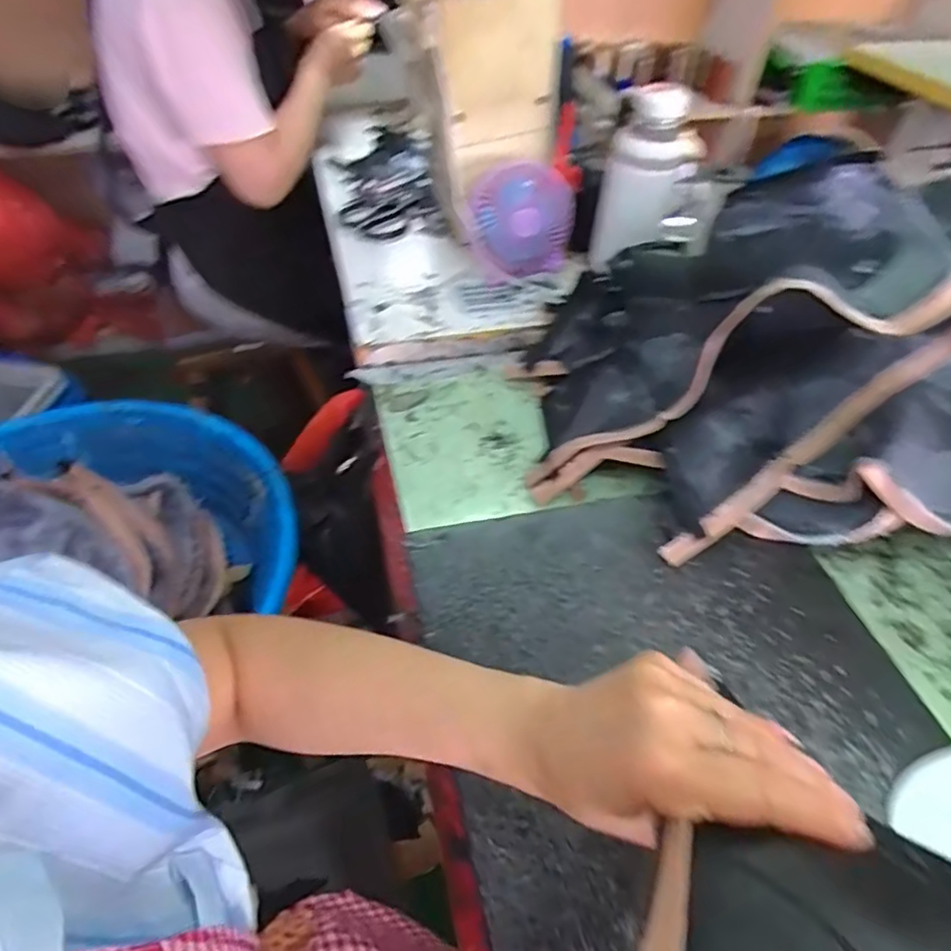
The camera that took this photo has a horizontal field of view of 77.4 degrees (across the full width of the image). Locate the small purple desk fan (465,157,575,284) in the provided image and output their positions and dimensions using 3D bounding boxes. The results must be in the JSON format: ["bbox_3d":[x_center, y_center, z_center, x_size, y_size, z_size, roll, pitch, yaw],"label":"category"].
[{"bbox_3d":[0.057,-0.319,0.762,0.135,0.136,0.053,-1,48,-4],"label":"small purple desk fan"}]

